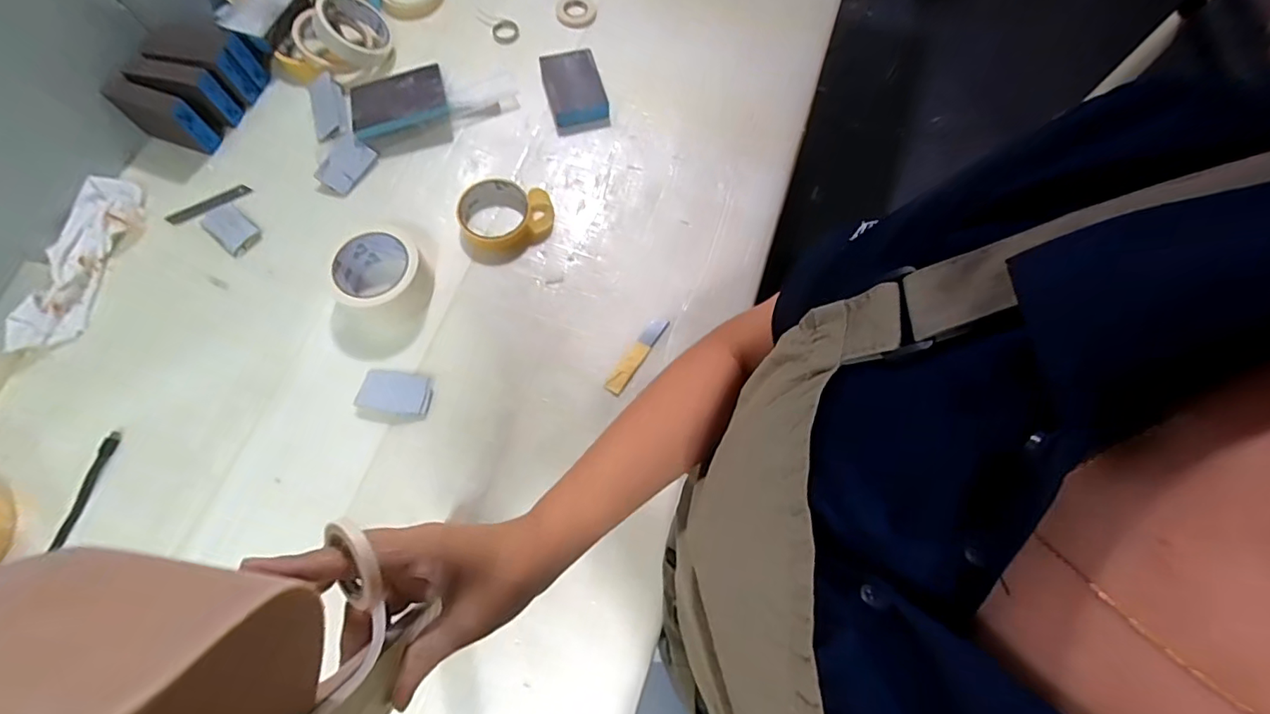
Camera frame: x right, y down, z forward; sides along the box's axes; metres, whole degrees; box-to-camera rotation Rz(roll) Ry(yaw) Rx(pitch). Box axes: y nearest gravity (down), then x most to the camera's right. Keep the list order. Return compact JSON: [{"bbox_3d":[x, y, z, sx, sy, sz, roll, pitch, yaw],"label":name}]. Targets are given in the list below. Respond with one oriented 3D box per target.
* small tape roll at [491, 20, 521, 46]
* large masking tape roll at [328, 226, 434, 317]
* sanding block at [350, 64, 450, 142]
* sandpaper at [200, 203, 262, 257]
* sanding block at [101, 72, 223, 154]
[{"bbox_3d":[-0.176,-0.443,0.738,0.038,0.008,0.040,0,70,-1],"label":"small tape roll"},{"bbox_3d":[-0.280,-0.094,0.597,0.092,0.054,0.088,0,70,-1],"label":"large masking tape roll"},{"bbox_3d":[-0.300,-0.323,0.683,0.116,0.019,0.085,-18,71,-8],"label":"sanding block"},{"bbox_3d":[-0.476,-0.151,0.637,0.069,0.004,0.043,38,74,12],"label":"sandpaper"},{"bbox_3d":[-0.568,-0.289,0.652,0.096,0.068,0.035,22,72,7],"label":"sanding block"}]

